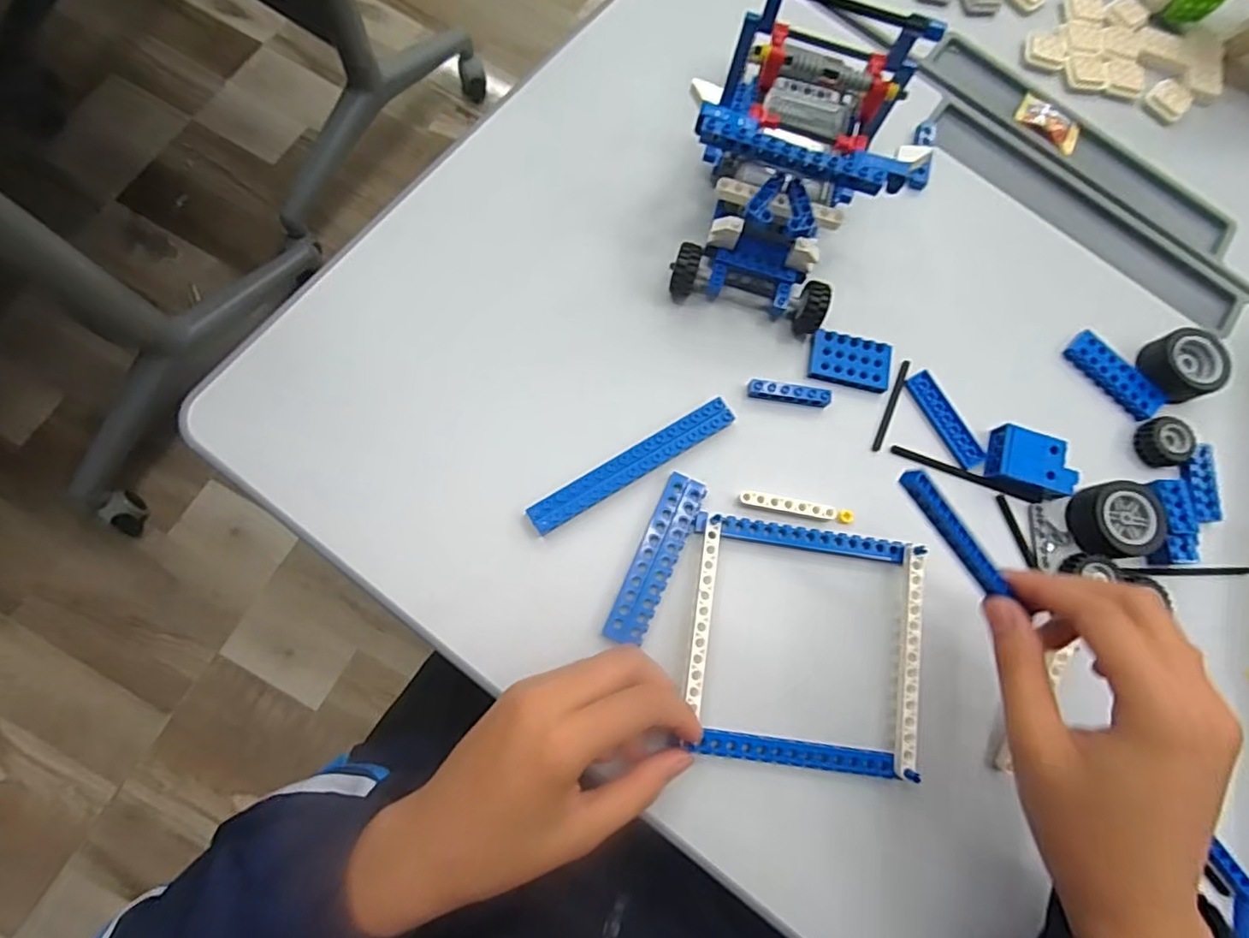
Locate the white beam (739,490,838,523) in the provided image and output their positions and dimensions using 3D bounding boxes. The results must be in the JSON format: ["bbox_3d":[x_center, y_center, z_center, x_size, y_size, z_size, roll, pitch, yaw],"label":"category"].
[{"bbox_3d":[0.092,0.021,0.335,0.054,0.006,0.009,11,76,-3],"label":"white beam"}]

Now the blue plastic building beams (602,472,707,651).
[{"bbox_3d":[0.017,0.047,0.322,0.022,0.004,0.094,26,75,1],"label":"blue plastic building beams"}]

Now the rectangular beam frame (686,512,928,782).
[{"bbox_3d":[0.094,0.091,0.315,0.120,0.019,0.122,8,76,1],"label":"rectangular beam frame"}]

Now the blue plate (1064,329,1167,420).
[{"bbox_3d":[0.307,-0.059,0.374,0.026,0.006,0.063,-43,84,-14],"label":"blue plate"}]

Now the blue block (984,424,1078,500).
[{"bbox_3d":[0.237,-0.003,0.349,0.044,0.014,0.033,17,75,-2],"label":"blue block"}]

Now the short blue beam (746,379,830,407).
[{"bbox_3d":[0.096,-0.044,0.350,0.046,0.009,0.010,12,76,-3],"label":"short blue beam"}]

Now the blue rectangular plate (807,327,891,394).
[{"bbox_3d":[0.136,-0.065,0.360,0.048,0.008,0.030,11,76,-3],"label":"blue rectangular plate"}]

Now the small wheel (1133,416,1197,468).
[{"bbox_3d":[0.327,-0.017,0.363,0.027,0.013,0.029,1,76,-6],"label":"small wheel"}]

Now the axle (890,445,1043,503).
[{"bbox_3d":[0.204,0.002,0.359,0.091,0.006,0.006,21,75,-1],"label":"axle"}]

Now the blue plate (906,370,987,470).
[{"bbox_3d":[0.193,-0.030,0.359,0.019,0.006,0.062,-29,81,-12],"label":"blue plate"}]

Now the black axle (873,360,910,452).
[{"bbox_3d":[0.161,-0.039,0.360,0.006,0.004,0.061,24,75,0],"label":"black axle"}]

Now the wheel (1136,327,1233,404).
[{"bbox_3d":[0.347,-0.065,0.372,0.038,0.021,0.042,-23,80,-11],"label":"wheel"}]

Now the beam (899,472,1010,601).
[{"bbox_3d":[0.147,0.029,0.269,0.009,0.013,0.069,-40,96,-10],"label":"beam"}]

